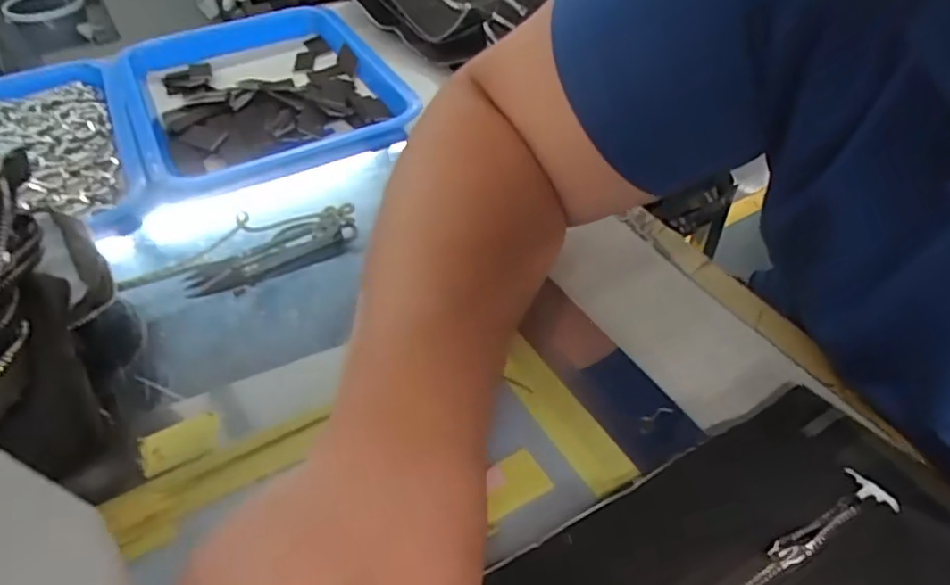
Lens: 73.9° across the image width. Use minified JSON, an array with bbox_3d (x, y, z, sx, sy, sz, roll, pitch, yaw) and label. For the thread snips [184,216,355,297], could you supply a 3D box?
[{"bbox_3d":[-0.133,-0.025,0.417,0.107,0.006,0.032,-21,48,-18],"label":"thread snips"}]

